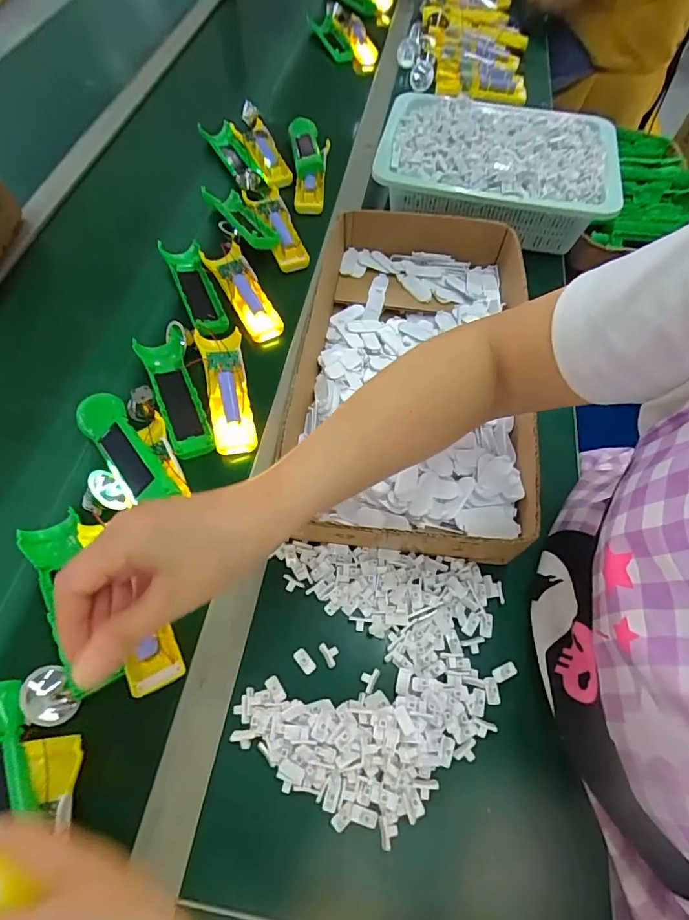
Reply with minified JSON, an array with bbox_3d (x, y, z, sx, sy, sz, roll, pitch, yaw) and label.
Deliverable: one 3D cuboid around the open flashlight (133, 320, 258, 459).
[{"bbox_3d":[-0.162,-0.080,0.513,0.108,0.030,0.169,-15,62,-11],"label":"open flashlight"}]

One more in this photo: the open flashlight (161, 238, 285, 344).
[{"bbox_3d":[-0.159,-0.219,0.586,0.094,0.029,0.180,-25,64,-16],"label":"open flashlight"}]

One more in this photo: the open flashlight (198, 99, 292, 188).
[{"bbox_3d":[-0.149,-0.480,0.708,0.093,0.042,0.184,-24,64,-15],"label":"open flashlight"}]

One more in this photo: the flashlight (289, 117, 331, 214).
[{"bbox_3d":[-0.051,-0.447,0.698,0.055,0.052,0.169,-3,60,-4],"label":"flashlight"}]

